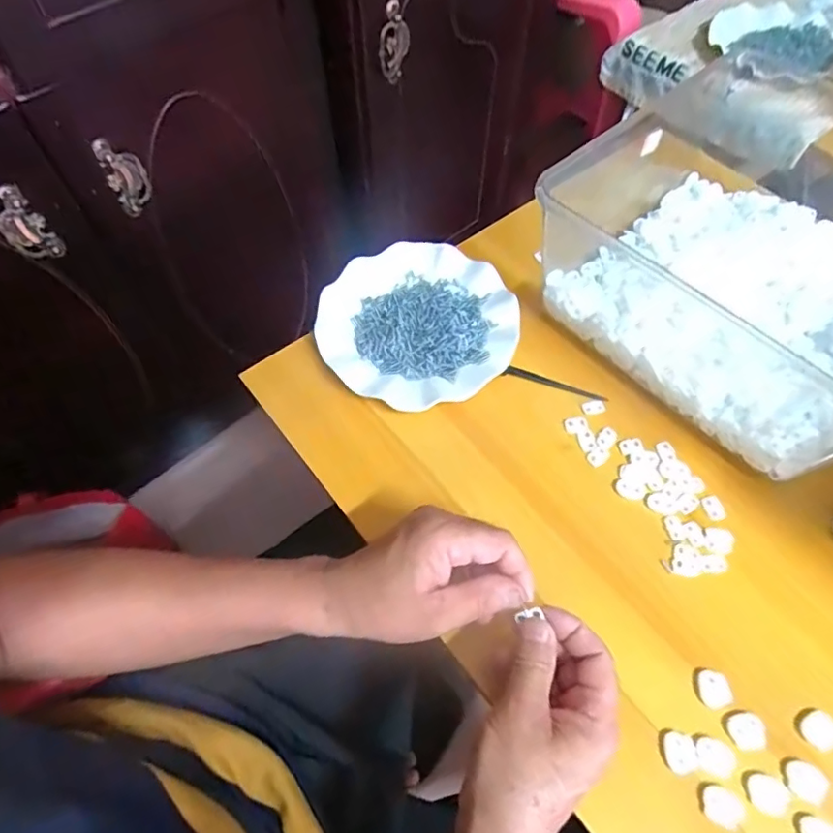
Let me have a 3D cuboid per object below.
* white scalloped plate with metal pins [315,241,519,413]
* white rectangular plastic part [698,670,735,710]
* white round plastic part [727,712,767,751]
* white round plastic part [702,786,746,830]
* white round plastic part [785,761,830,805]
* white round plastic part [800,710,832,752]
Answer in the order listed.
[{"bbox_3d":[0.001,-0.088,0.520,0.176,0.019,0.177,36,66,19],"label":"white scalloped plate with metal pins"},{"bbox_3d":[0.202,0.185,0.375,0.019,0.005,0.022,-9,60,-5],"label":"white rectangular plastic part"},{"bbox_3d":[0.216,0.205,0.361,0.023,0.004,0.021,0,60,0],"label":"white round plastic part"},{"bbox_3d":[0.188,0.239,0.338,0.022,0.004,0.020,0,60,0],"label":"white round plastic part"},{"bbox_3d":[0.246,0.230,0.348,0.021,0.007,0.020,0,60,0],"label":"white round plastic part"},{"bbox_3d":[0.264,0.205,0.361,0.023,0.006,0.020,-29,64,-15],"label":"white round plastic part"}]

